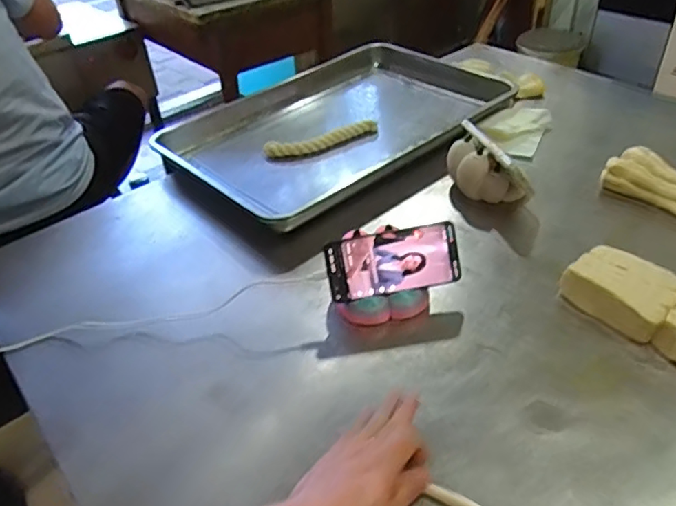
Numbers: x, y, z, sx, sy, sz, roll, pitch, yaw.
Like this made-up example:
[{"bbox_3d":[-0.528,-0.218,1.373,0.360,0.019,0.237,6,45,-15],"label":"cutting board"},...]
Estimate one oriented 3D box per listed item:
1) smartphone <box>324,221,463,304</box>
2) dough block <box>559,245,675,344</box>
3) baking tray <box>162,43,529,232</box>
[{"bbox_3d":[0.068,0.011,0.672,0.160,0.078,0.009,-10,7,-2],"label":"smartphone"},{"bbox_3d":[0.337,0.045,0.657,0.095,0.046,0.120,-31,44,-29],"label":"dough block"},{"bbox_3d":[0.015,-0.250,1.070,0.645,0.080,0.455,-33,44,-26],"label":"baking tray"}]

